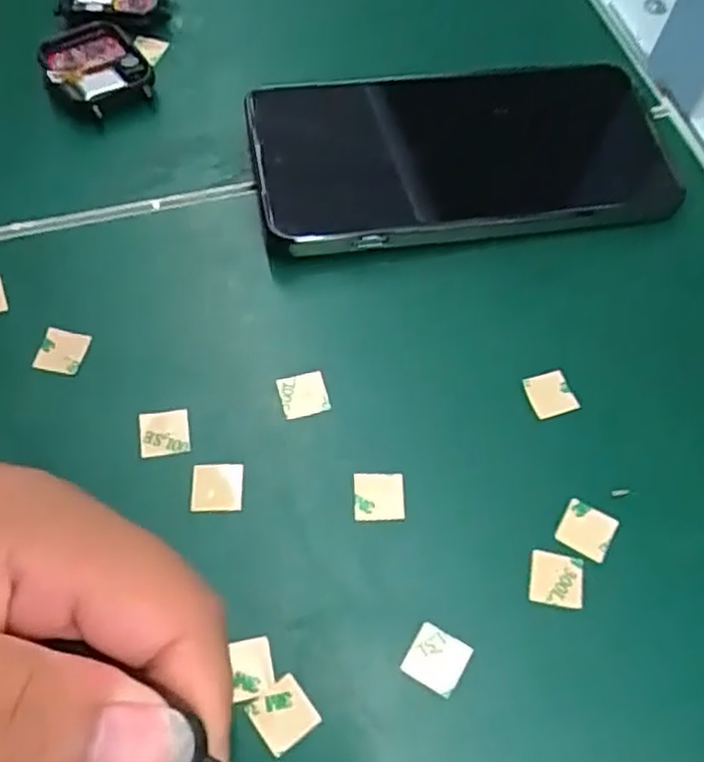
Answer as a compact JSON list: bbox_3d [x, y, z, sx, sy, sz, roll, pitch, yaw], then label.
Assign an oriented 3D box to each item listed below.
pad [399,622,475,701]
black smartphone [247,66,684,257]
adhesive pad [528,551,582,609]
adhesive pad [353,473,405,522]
[{"bbox_3d":[0.024,0.079,0.207,0.016,0.004,0.015,29,70,13],"label":"pad"},{"bbox_3d":[0.043,-0.088,0.286,0.157,0.019,0.074,-8,62,-7],"label":"black smartphone"},{"bbox_3d":[0.061,0.059,0.218,0.016,0.004,0.015,10,62,3],"label":"adhesive pad"},{"bbox_3d":[0.008,0.036,0.229,0.016,0.004,0.015,-2,62,-4],"label":"adhesive pad"}]

